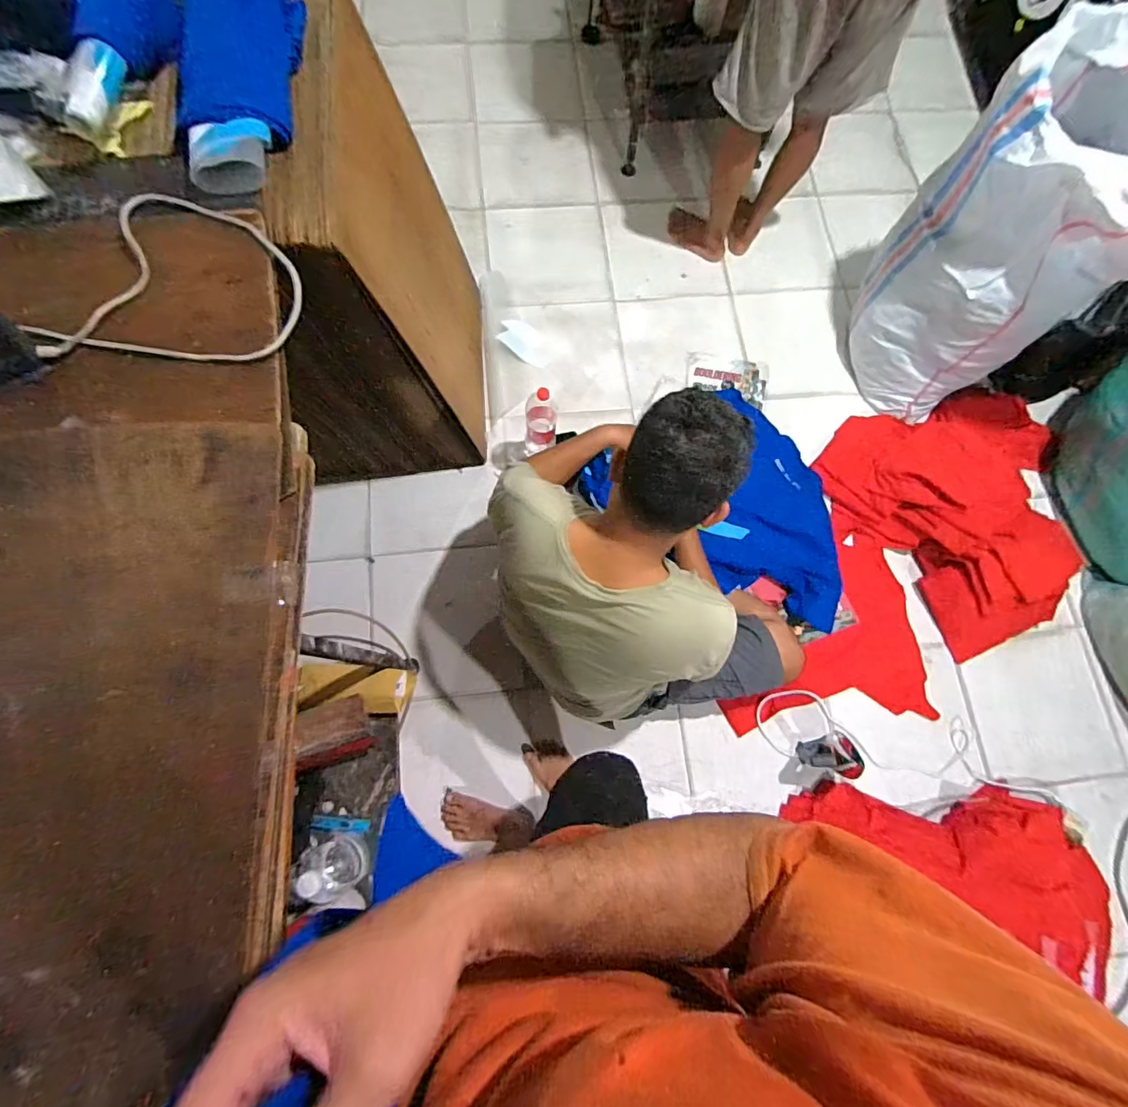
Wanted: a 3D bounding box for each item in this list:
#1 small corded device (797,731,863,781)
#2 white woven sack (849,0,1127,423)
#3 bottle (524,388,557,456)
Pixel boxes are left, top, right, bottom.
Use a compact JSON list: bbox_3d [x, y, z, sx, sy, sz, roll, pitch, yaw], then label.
[{"bbox_3d":[0.661,0.486,1.252,0.084,0.191,0.103,19,76,3],"label":"small corded device"},{"bbox_3d":[1.116,-0.788,1.289,0.385,0.816,0.540,0,76,-3],"label":"white woven sack"},{"bbox_3d":[-0.062,-0.369,1.357,0.089,0.262,0.094,4,76,-2],"label":"bottle"}]

